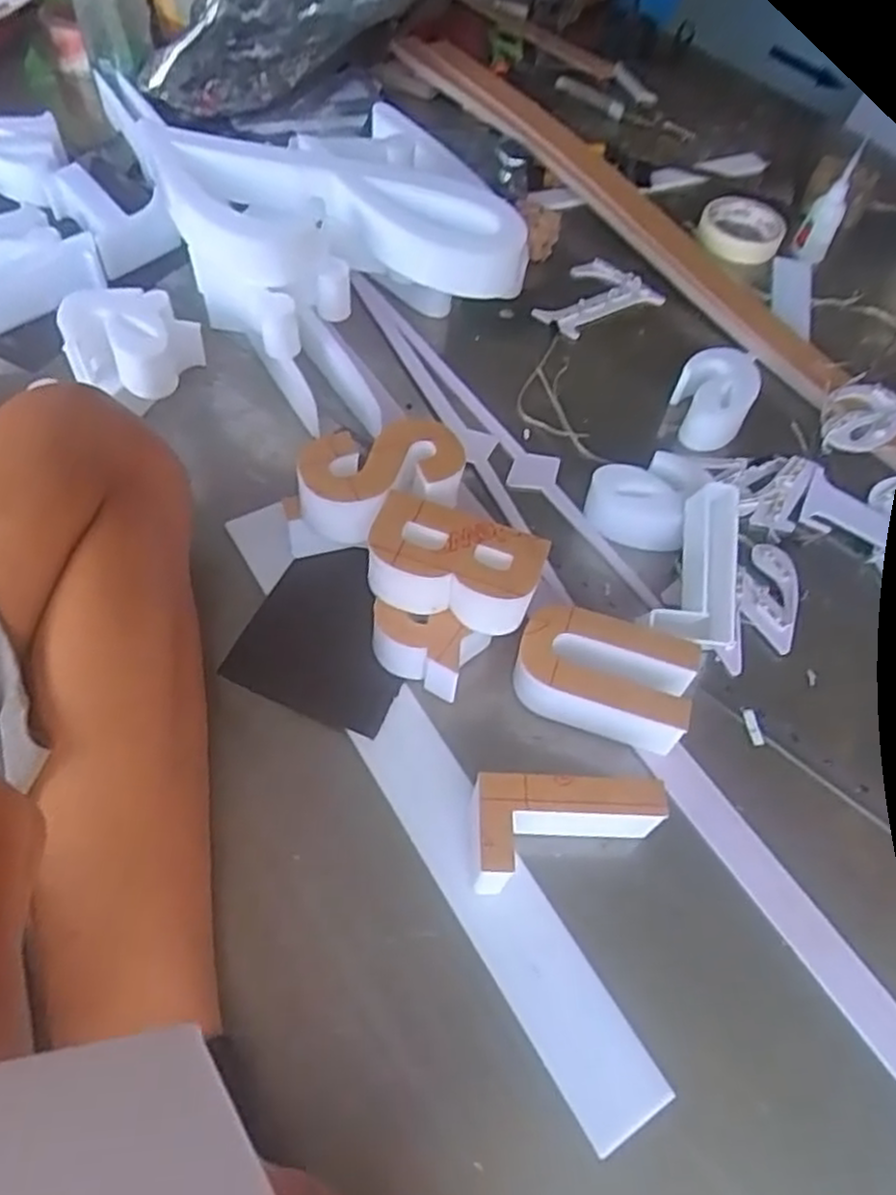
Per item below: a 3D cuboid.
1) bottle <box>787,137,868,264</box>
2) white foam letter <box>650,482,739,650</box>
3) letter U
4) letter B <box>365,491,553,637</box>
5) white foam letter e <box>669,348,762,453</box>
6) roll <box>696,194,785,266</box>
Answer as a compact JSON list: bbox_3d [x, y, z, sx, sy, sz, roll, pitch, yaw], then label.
[{"bbox_3d":[0.403,-0.414,0.810,0.038,0.115,0.033,29,27,15],"label":"bottle"},{"bbox_3d":[0.171,-0.021,0.528,0.061,0.038,0.115,12,70,5],"label":"white foam letter"},{"bbox_3d":[0.099,0.052,0.501,0.110,0.051,0.069,20,56,6],"label":"letter U"},{"bbox_3d":[0.003,-0.020,0.486,0.107,0.043,0.059,18,55,4],"label":"letter B"},{"bbox_3d":[0.229,-0.173,0.666,0.066,0.038,0.093,28,59,16],"label":"white foam letter e"},{"bbox_3d":[0.322,-0.404,0.843,0.091,0.027,0.094,4,56,-5],"label":"roll"}]

